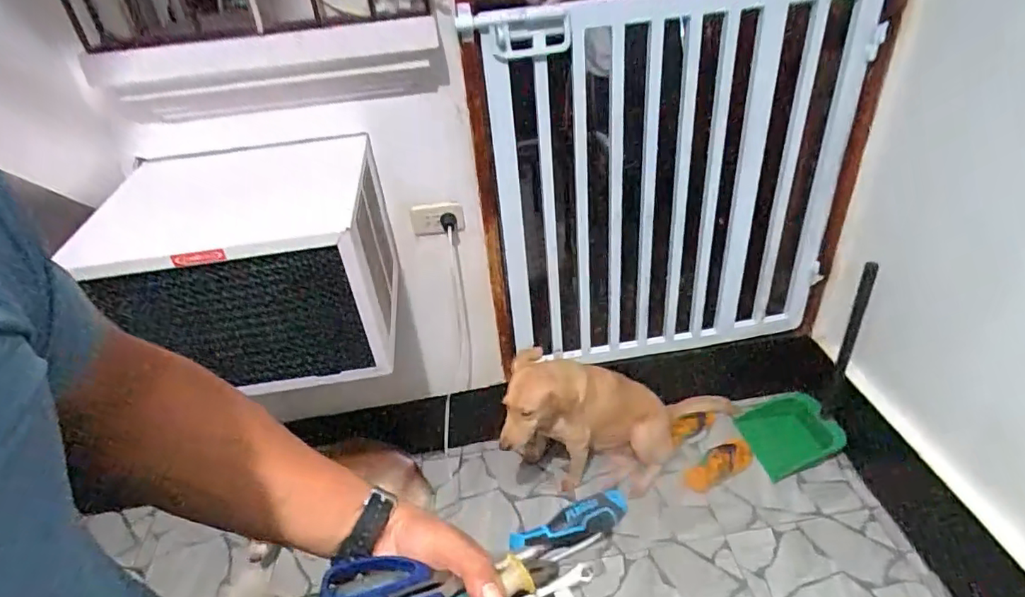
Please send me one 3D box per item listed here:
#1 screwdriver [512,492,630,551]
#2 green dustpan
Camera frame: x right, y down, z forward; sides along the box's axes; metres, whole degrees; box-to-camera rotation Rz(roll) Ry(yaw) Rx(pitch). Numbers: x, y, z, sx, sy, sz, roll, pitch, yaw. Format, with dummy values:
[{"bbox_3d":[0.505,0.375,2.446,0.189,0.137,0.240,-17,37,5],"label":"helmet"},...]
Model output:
[{"bbox_3d":[0.054,0.194,0.474,0.115,0.024,0.027,-12,36,-20],"label":"screwdriver"},{"bbox_3d":[0.903,0.222,1.596,0.142,0.651,0.254,10,19,-44],"label":"green dustpan"}]

